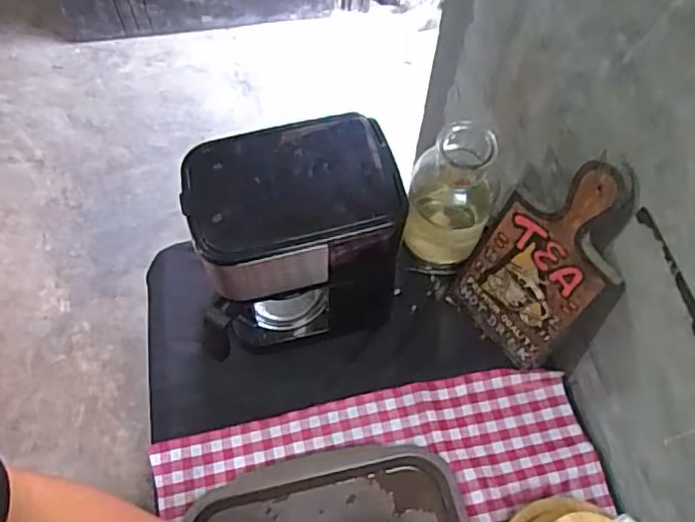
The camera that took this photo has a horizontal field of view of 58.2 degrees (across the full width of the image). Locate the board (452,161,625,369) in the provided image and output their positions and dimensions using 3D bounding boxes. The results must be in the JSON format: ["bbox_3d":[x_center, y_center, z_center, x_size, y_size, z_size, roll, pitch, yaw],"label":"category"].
[{"bbox_3d":[0.208,0.003,0.674,0.009,0.275,0.132,-26,62,-32],"label":"board"}]

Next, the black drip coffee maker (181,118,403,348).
[{"bbox_3d":[-0.049,-0.016,0.680,0.196,0.248,0.130,-10,63,-7],"label":"black drip coffee maker"}]

